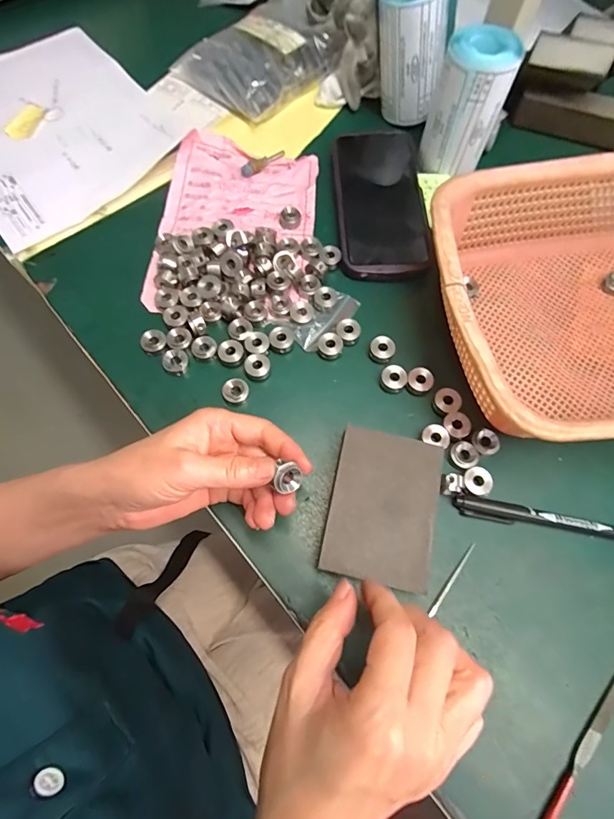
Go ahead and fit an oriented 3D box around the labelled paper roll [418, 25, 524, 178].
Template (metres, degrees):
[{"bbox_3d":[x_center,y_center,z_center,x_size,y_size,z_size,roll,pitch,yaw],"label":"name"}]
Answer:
[{"bbox_3d":[0.141,-0.268,0.356,0.057,0.095,0.055,0,68,1],"label":"labelled paper roll"}]

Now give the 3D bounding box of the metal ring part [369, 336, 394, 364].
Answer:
[{"bbox_3d":[0.060,-0.048,0.322,0.019,0.011,0.019,0,68,1],"label":"metal ring part"}]

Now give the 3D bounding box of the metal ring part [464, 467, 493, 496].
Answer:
[{"bbox_3d":[0.120,0.051,0.281,0.018,0.008,0.020,-24,70,-9],"label":"metal ring part"}]

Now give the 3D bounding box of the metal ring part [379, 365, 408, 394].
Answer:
[{"bbox_3d":[0.068,-0.024,0.313,0.020,0.013,0.018,28,71,11],"label":"metal ring part"}]

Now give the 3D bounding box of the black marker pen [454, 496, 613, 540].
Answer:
[{"bbox_3d":[0.171,0.077,0.276,0.136,0.009,0.014,9,69,4],"label":"black marker pen"}]

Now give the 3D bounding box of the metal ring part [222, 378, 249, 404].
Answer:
[{"bbox_3d":[-0.055,-0.013,0.310,0.019,0.011,0.019,0,68,1],"label":"metal ring part"}]

